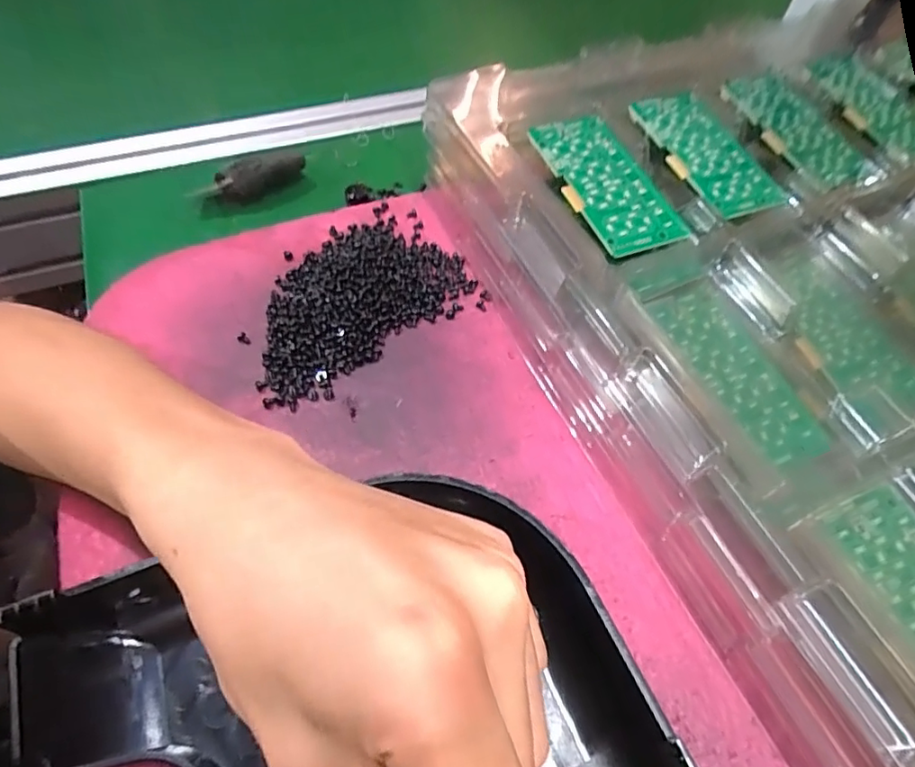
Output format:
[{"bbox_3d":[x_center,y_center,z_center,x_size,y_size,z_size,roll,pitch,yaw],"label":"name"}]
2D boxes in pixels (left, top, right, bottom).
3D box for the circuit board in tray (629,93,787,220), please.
[{"bbox_3d":[0.138,-0.128,0.312,0.046,0.004,0.092,-16,64,-14],"label":"circuit board in tray"}]

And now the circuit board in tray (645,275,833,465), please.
[{"bbox_3d":[0.130,-0.007,0.259,0.038,0.004,0.094,-24,68,-19],"label":"circuit board in tray"}]

